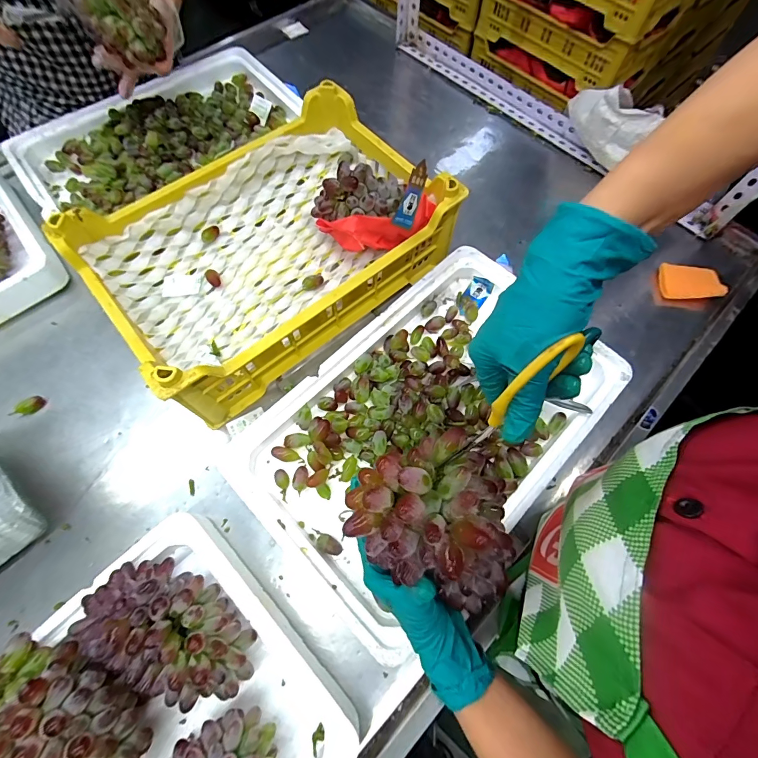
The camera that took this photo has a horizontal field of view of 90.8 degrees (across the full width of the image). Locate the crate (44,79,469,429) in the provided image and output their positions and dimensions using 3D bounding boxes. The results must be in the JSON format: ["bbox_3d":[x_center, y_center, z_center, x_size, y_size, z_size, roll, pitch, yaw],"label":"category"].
[{"bbox_3d":[-0.147,-0.193,0.538,0.448,0.141,0.309,-39,73,-16],"label":"crate"}]

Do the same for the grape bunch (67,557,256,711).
[{"bbox_3d":[-0.198,0.238,0.351,0.158,0.064,0.089,24,69,9],"label":"grape bunch"}]

